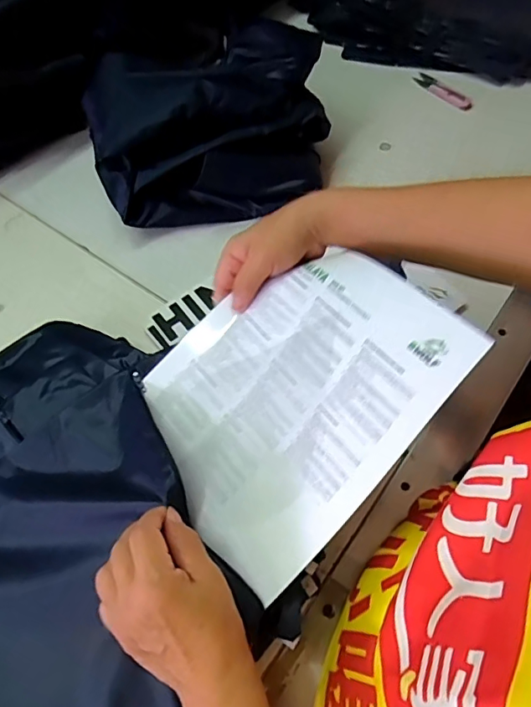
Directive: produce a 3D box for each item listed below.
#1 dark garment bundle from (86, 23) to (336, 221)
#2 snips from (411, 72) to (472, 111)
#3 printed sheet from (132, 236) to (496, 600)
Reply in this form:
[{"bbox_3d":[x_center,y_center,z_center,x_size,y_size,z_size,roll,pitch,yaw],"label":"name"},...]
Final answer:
[{"bbox_3d":[-0.080,-0.297,0.629,0.291,0.134,0.241,-9,62,-1],"label":"dark garment bundle"},{"bbox_3d":[0.255,-0.379,0.722,0.025,0.005,0.101,-32,64,-13],"label":"snips"},{"bbox_3d":[0.009,0.024,0.382,0.232,0.022,0.202,-52,52,12],"label":"printed sheet"}]

